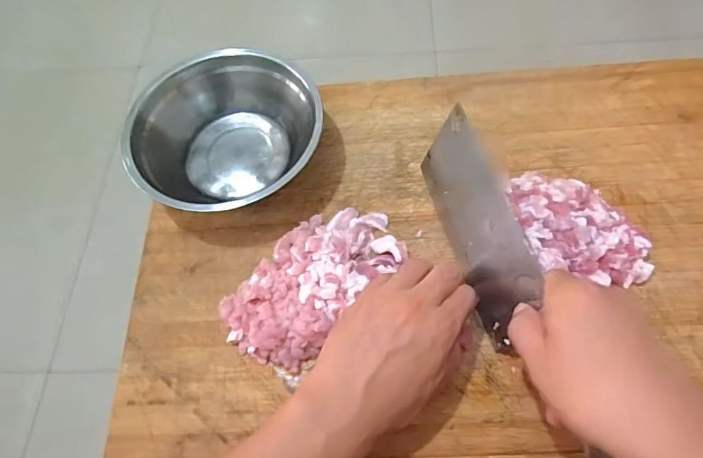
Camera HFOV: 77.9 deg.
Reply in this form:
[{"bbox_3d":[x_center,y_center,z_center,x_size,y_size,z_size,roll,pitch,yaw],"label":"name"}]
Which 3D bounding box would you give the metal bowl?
[{"bbox_3d":[-0.118,-0.089,0.420,0.174,0.071,0.154,-14,63,-4],"label":"metal bowl"}]

